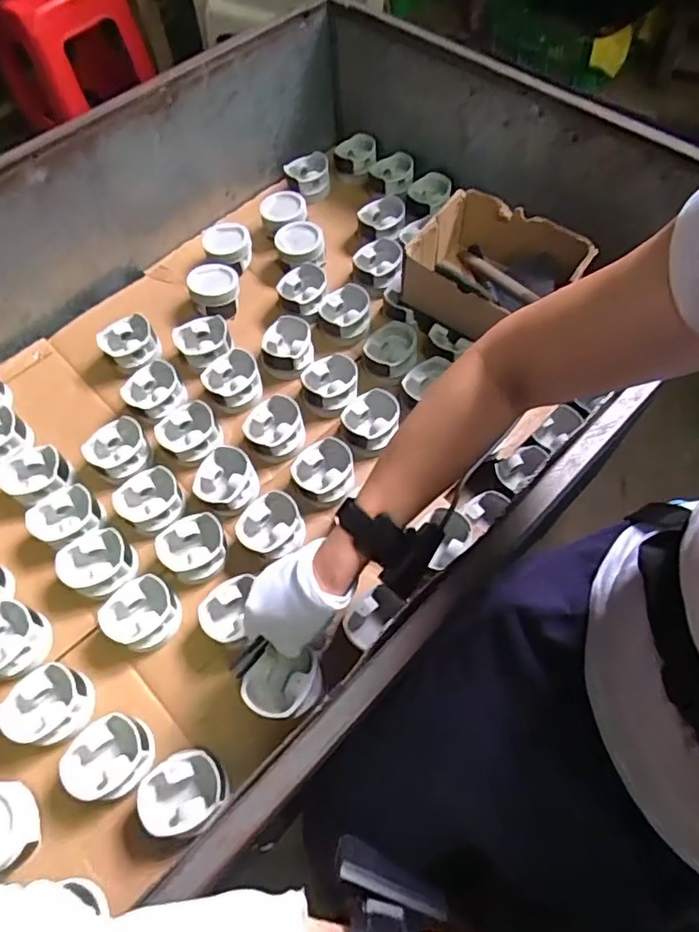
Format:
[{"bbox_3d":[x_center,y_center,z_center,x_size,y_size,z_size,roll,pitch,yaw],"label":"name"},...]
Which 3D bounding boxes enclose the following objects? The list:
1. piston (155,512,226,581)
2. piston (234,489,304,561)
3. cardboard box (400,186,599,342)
[{"bbox_3d":[-0.186,0.097,0.680,0.079,0.039,0.072,-33,65,-15],"label":"piston"},{"bbox_3d":[-0.094,0.074,0.683,0.077,0.038,0.069,-33,65,-15],"label":"piston"},{"bbox_3d":[0.188,-0.259,0.772,0.182,0.099,0.169,33,68,19],"label":"cardboard box"}]

